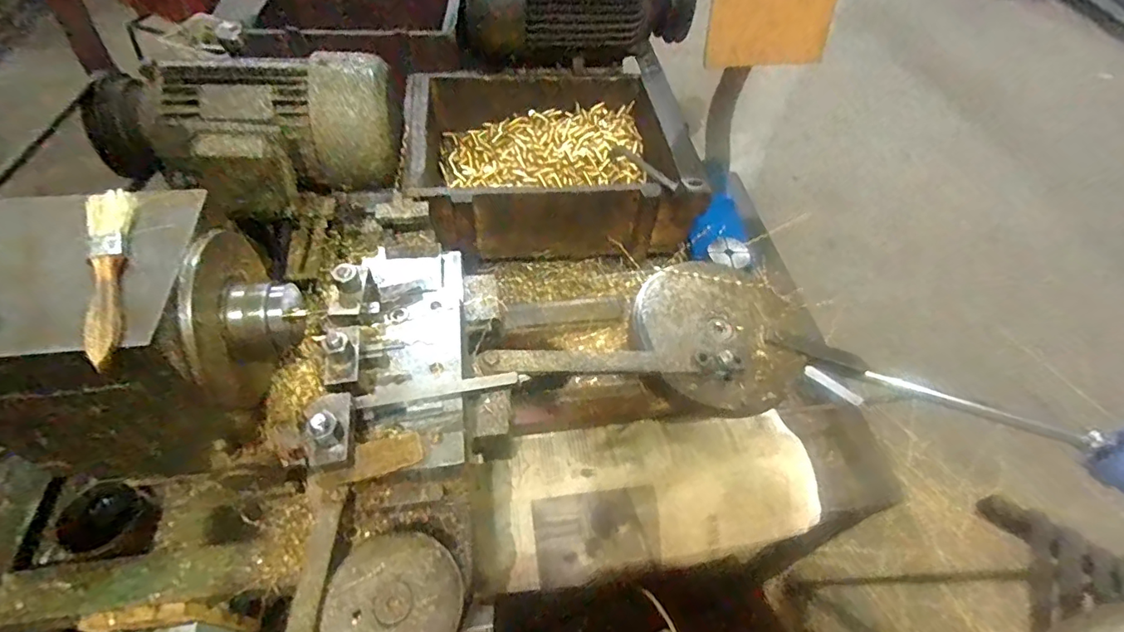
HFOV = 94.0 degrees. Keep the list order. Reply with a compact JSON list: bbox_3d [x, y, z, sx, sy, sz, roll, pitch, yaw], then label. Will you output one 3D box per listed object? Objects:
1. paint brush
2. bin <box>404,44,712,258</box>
[{"bbox_3d":[-0.322,-0.034,0.371,0.026,0.011,0.160,-18,57,-16],"label":"paint brush"},{"bbox_3d":[-0.030,-0.262,0.829,0.394,0.118,0.355,-4,54,-7],"label":"bin"}]

